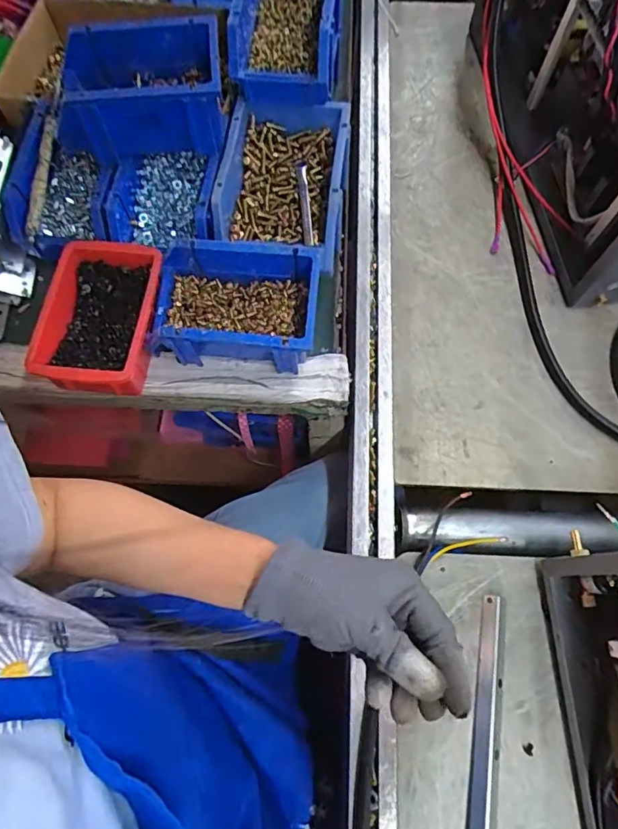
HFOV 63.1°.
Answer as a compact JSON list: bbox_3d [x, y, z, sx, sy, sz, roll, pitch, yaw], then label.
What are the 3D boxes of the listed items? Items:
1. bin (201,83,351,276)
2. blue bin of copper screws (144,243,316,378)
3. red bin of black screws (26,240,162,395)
[{"bbox_3d":[-0.026,-0.240,0.520,0.132,0.058,0.187,10,72,5],"label":"bin"},{"bbox_3d":[-0.071,-0.102,0.485,0.156,0.070,0.103,5,72,3],"label":"blue bin of copper screws"},{"bbox_3d":[-0.203,-0.095,0.492,0.112,0.050,0.149,3,72,2],"label":"red bin of black screws"}]

